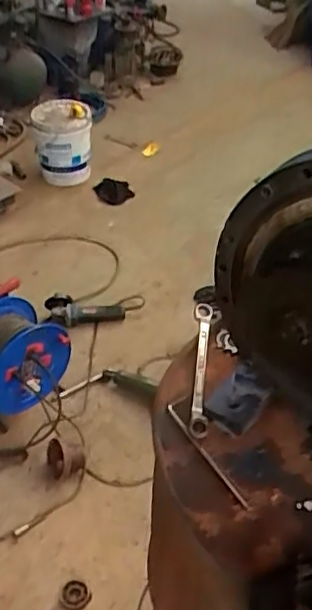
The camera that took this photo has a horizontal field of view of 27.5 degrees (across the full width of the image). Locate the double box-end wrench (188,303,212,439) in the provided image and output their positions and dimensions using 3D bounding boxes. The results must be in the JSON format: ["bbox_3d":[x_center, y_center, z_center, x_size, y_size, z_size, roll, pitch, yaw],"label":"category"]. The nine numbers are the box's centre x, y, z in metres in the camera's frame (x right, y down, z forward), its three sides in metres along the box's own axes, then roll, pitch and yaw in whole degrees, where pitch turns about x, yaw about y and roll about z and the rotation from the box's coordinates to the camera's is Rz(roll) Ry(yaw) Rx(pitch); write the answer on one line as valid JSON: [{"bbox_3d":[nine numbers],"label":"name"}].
[{"bbox_3d":[0.064,0.086,0.909,0.025,0.018,0.244,4,40,4],"label":"double box-end wrench"}]

